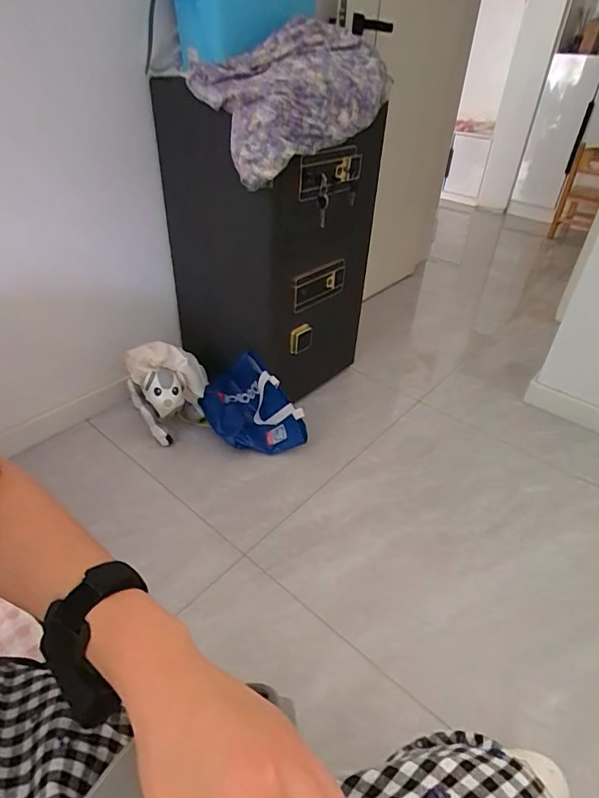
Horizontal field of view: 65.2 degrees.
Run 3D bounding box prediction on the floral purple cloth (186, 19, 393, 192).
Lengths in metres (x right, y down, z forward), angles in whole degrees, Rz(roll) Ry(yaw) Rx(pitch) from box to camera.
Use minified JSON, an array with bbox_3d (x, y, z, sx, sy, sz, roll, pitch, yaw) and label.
[{"bbox_3d":[-0.013,-0.659,1.036,0.355,0.249,0.274,-25,45,-31],"label":"floral purple cloth"}]

